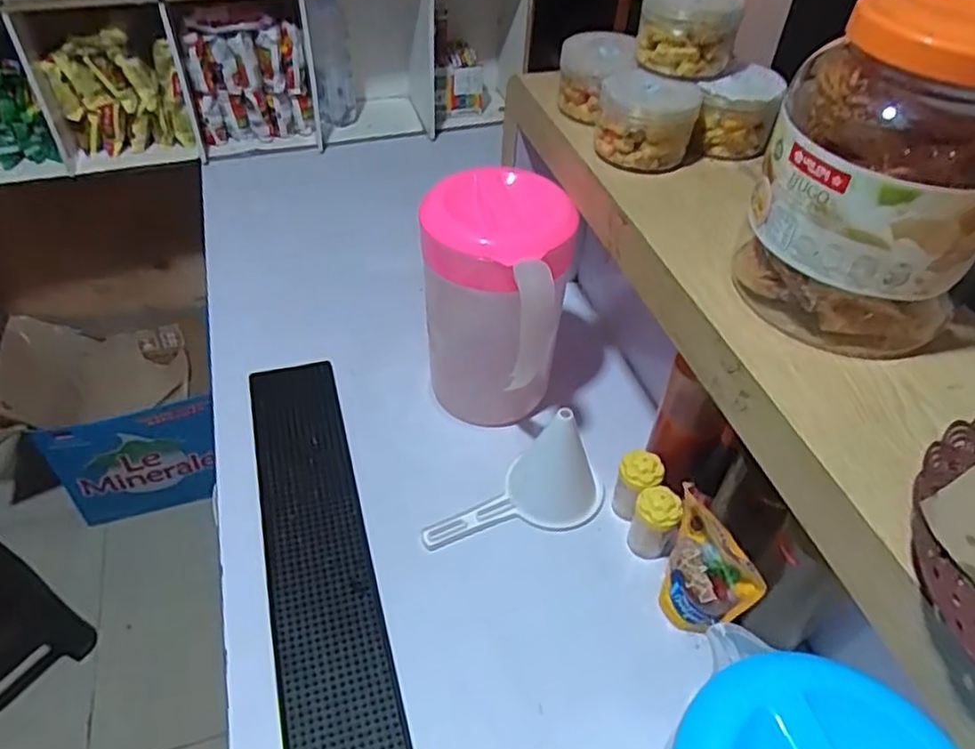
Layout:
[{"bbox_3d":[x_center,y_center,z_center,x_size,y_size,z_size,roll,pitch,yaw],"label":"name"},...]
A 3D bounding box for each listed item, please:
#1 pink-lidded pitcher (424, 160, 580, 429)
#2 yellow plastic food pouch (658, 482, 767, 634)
[{"bbox_3d":[0.005,-0.070,0.743,0.142,0.260,0.143,0,46,-3],"label":"pink-lidded pitcher"},{"bbox_3d":[0.187,0.178,0.609,0.031,0.128,0.094,-20,50,-21],"label":"yellow plastic food pouch"}]

